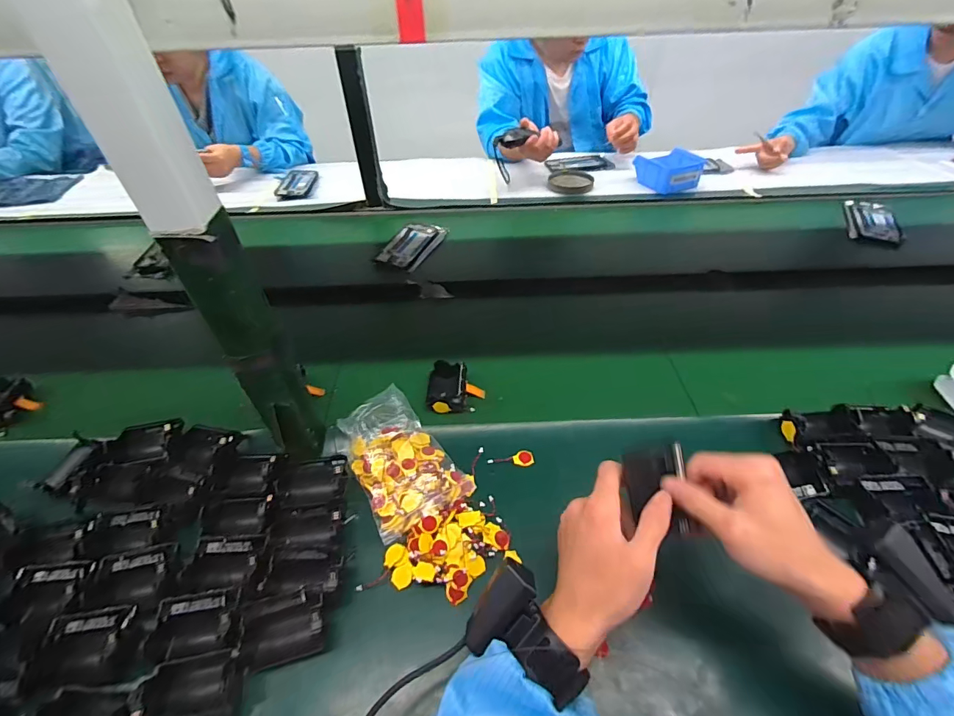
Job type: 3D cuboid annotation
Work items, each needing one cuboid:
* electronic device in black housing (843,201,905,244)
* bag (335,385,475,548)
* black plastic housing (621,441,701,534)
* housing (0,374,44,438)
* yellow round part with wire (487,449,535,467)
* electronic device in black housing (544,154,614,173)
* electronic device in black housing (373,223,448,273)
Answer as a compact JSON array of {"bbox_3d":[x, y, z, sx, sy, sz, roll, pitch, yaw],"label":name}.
[{"bbox_3d":[0.862,-0.303,0.945,0.098,0.015,0.173,15,48,17],"label":"electronic device in black housing"},{"bbox_3d":[-0.092,0.112,0.499,0.114,0.051,0.161,-29,51,-23],"label":"bag"},{"bbox_3d":[0.153,0.109,0.367,0.050,0.013,0.073,-3,74,0],"label":"black plastic housing"},{"bbox_3d":[-0.664,0.067,0.606,0.045,0.044,0.083,15,48,17],"label":"housing"},{"bbox_3d":[0.041,0.122,0.519,0.060,0.006,0.020,-1,71,-20],"label":"yellow round part with wire"},{"bbox_3d":[0.282,-0.541,1.201,0.176,0.013,0.109,-9,46,-6],"label":"electronic device in black housing"},{"bbox_3d":[-0.136,-0.242,0.913,0.097,0.013,0.164,17,49,19],"label":"electronic device in black housing"}]

